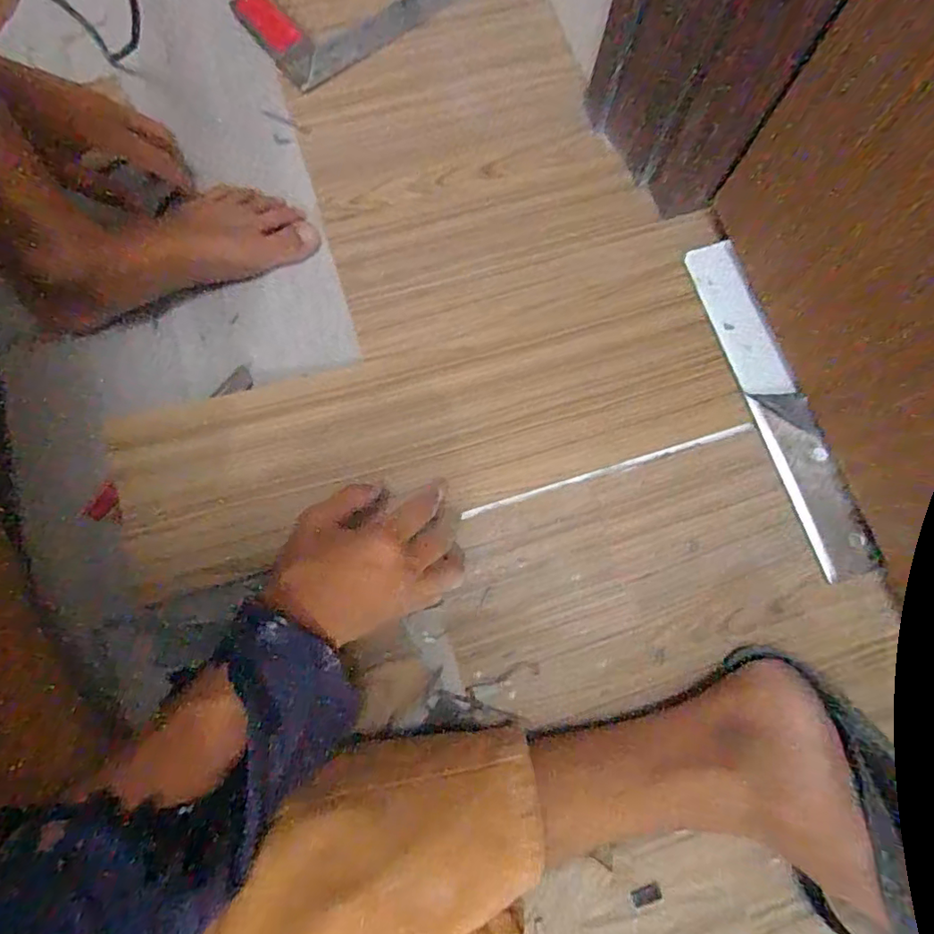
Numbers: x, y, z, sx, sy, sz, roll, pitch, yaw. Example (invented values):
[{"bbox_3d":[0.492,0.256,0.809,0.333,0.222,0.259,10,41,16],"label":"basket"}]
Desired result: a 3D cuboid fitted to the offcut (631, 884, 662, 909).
[{"bbox_3d":[0.133,0.317,0.399,0.022,0.004,0.012,-14,77,-5],"label":"offcut"}]

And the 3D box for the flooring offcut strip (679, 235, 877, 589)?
[{"bbox_3d":[0.276,-0.058,0.487,0.048,0.018,0.314,-17,78,-6],"label":"flooring offcut strip"}]

